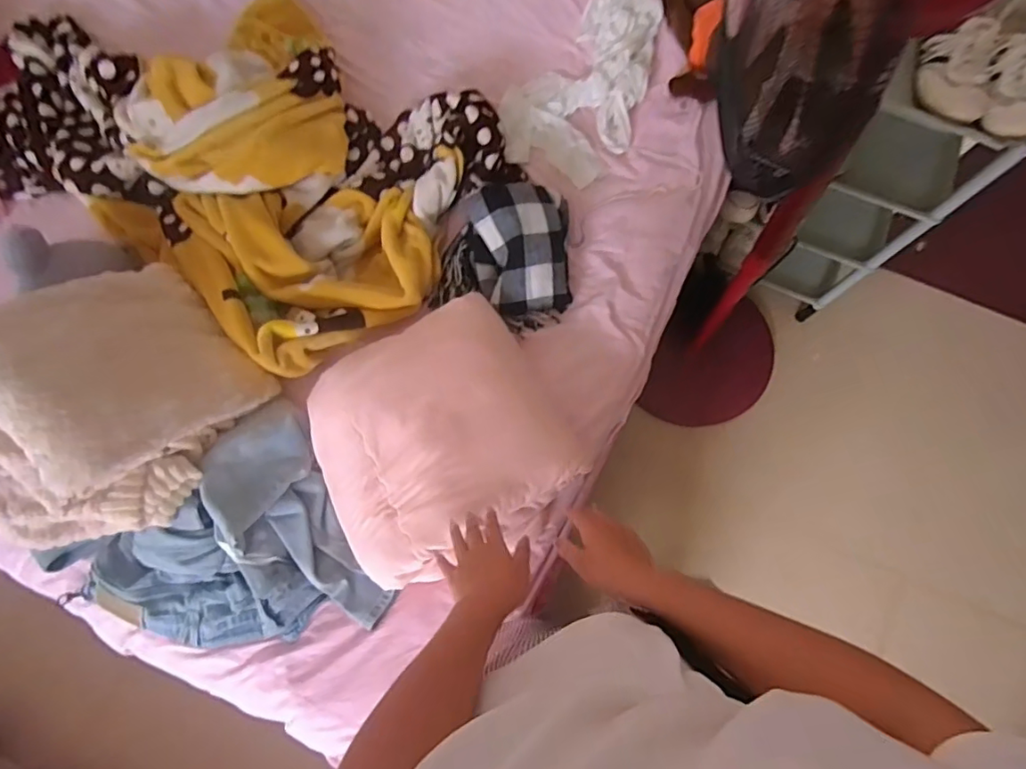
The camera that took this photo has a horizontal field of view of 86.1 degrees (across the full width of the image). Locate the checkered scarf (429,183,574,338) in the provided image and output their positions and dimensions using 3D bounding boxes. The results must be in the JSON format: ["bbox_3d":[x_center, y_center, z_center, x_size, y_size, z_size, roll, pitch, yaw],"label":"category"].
[{"bbox_3d":[-0.013,-0.228,0.962,0.238,0.091,0.244,5,74,1],"label":"checkered scarf"}]

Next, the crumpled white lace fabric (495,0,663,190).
[{"bbox_3d":[0.161,-0.614,1.088,0.253,0.061,0.456,35,76,9],"label":"crumpled white lace fabric"}]

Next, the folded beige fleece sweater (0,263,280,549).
[{"bbox_3d":[-0.589,0.036,0.760,0.388,0.187,0.331,-40,78,-11],"label":"folded beige fleece sweater"}]

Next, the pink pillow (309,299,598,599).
[{"bbox_3d":[-0.112,0.082,0.843,0.359,0.113,0.363,-27,76,-8],"label":"pink pillow"}]

